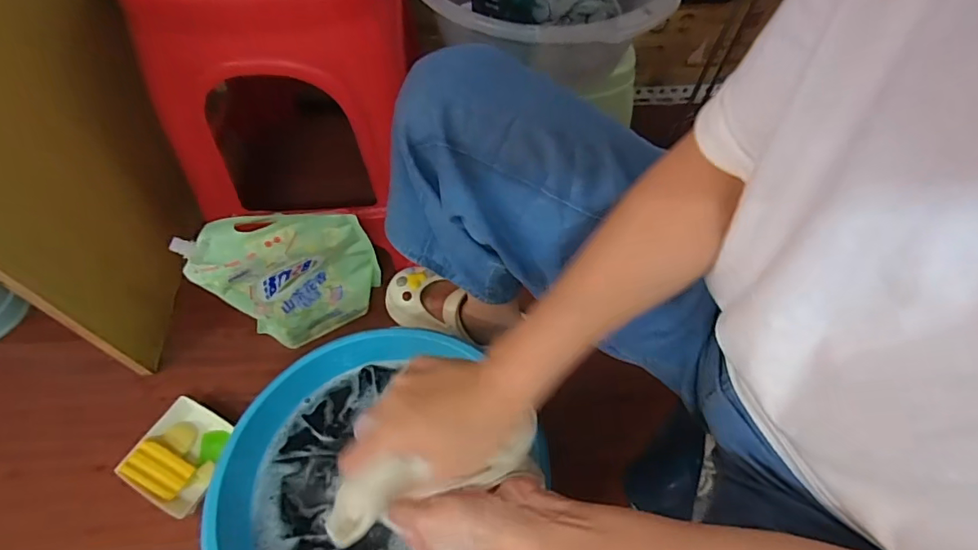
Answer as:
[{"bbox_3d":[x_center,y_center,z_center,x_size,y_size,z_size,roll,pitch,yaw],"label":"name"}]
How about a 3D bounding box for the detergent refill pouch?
[{"bbox_3d":[-0.260,0.006,0.708,0.207,0.249,0.058,-24,61,-12],"label":"detergent refill pouch"}]

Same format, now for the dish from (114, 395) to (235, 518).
[{"bbox_3d":[-0.420,0.241,0.698,0.120,0.030,0.123,24,62,16],"label":"dish"}]

